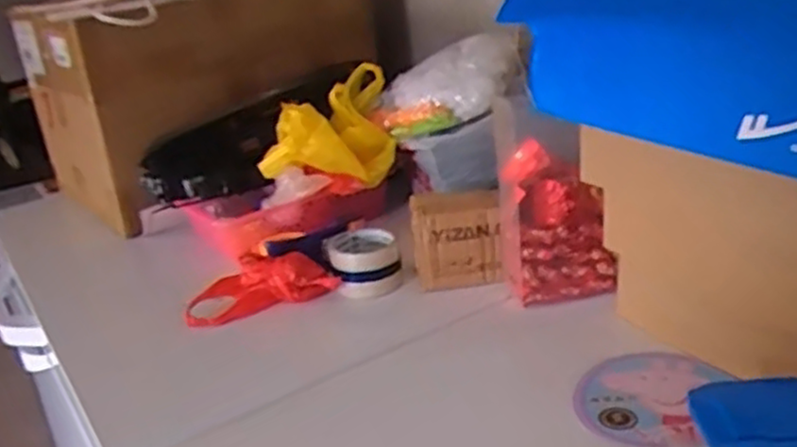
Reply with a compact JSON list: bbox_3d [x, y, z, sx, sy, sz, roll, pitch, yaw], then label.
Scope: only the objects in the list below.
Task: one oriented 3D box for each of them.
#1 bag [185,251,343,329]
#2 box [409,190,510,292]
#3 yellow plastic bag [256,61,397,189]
[{"bbox_3d":[-0.171,0.075,0.949,0.187,0.065,0.056,-8,21,-5],"label":"bag"},{"bbox_3d":[0.072,0.018,0.950,0.116,0.107,0.066,-6,21,2],"label":"box"},{"bbox_3d":[-0.106,-0.128,1.106,0.193,0.133,0.165,-7,21,-3],"label":"yellow plastic bag"}]

